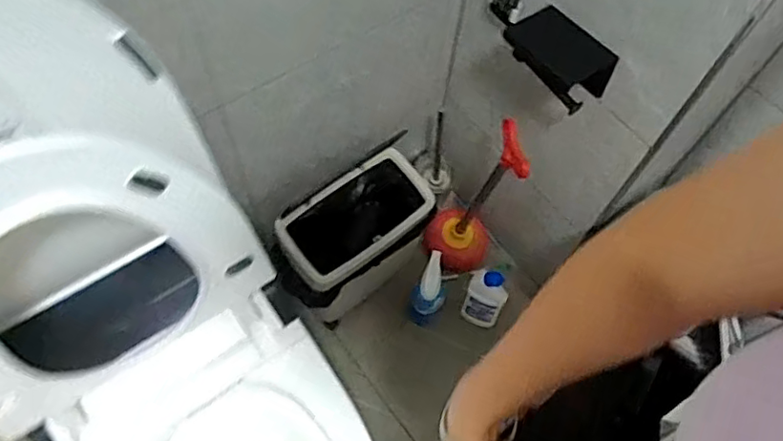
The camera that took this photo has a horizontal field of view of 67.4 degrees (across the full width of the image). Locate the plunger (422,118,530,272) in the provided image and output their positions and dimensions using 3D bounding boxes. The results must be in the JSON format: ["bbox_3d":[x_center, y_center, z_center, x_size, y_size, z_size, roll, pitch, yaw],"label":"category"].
[{"bbox_3d":[0.170,-0.063,1.250,0.149,0.500,0.169,13,63,4],"label":"plunger"}]

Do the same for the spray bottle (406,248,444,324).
[{"bbox_3d":[0.082,0.159,1.313,0.087,0.252,0.108,9,63,1],"label":"spray bottle"}]

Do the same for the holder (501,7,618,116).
[{"bbox_3d":[0.258,-0.250,0.907,0.159,0.087,0.075,42,68,17],"label":"holder"}]

